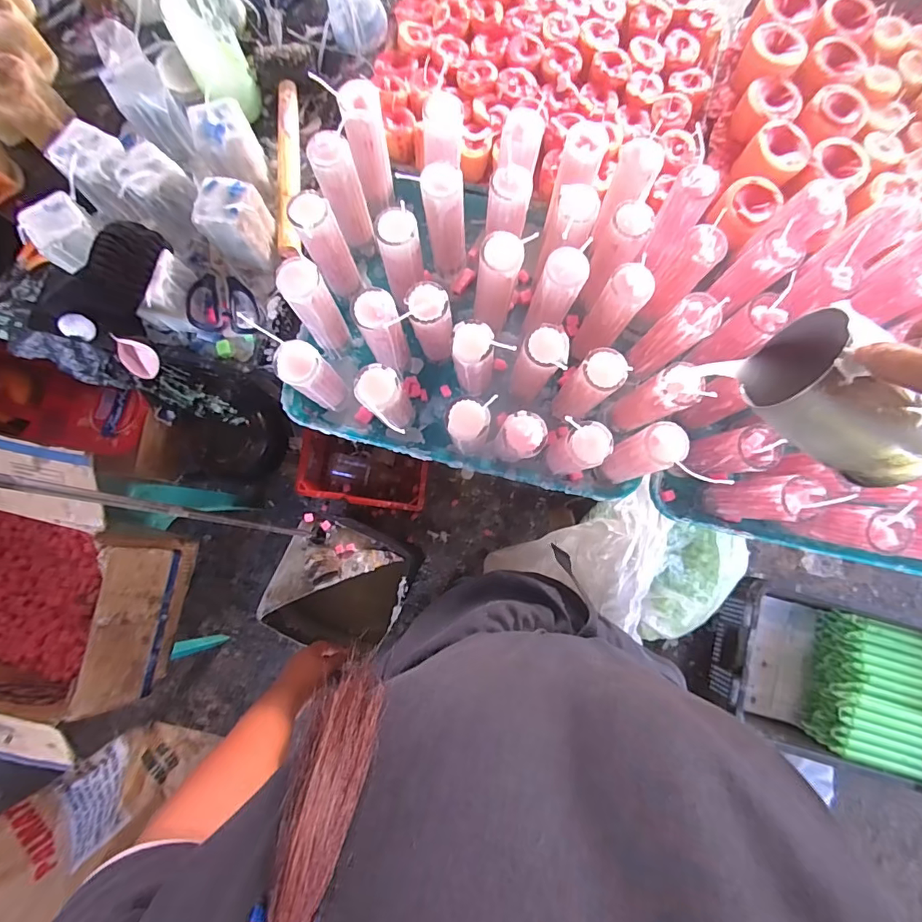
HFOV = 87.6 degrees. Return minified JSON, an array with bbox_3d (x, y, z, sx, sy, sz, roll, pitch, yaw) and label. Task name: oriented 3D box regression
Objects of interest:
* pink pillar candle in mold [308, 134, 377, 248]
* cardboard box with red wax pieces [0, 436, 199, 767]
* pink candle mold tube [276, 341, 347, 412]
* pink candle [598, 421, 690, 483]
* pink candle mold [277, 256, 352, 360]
[{"bbox_3d":[-0.129,-0.295,0.532,0.039,0.138,0.034,-27,81,-5],"label":"pink pillar candle in mold"},{"bbox_3d":[-0.730,0.193,0.757,0.518,0.248,0.440,12,80,2],"label":"cardboard box with red wax pieces"},{"bbox_3d":[-0.153,-0.083,0.517,0.036,0.149,0.044,44,83,7],"label":"pink candle mold tube"},{"bbox_3d":[0.185,-0.004,0.502,0.040,0.140,0.039,0,80,0],"label":"pink candle"},{"bbox_3d":[-0.154,-0.159,0.536,0.043,0.165,0.053,-24,81,-4],"label":"pink candle mold"}]

